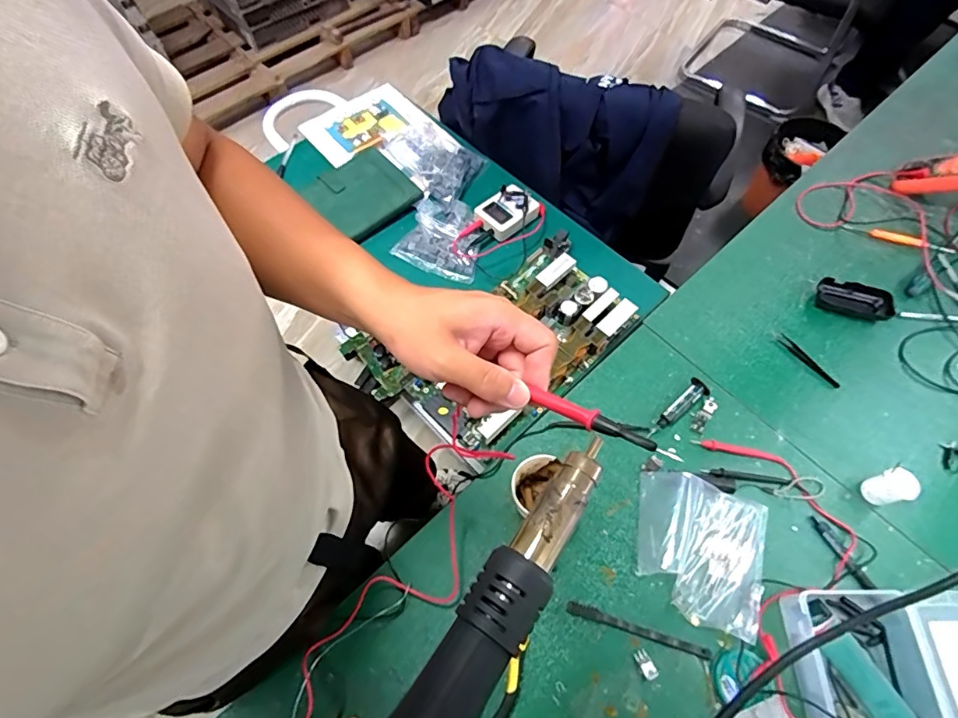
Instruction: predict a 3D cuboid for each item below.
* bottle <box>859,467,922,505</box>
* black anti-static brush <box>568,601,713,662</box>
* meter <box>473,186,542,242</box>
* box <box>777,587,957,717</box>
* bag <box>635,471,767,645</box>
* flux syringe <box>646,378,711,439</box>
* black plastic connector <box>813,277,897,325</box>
[{"bbox_3d":[0.524,0.165,0.657,0.034,0.056,0.039,-15,63,-7],"label":"bottle"},{"bbox_3d":[0.187,0.318,0.601,0.166,0.011,0.015,16,63,9],"label":"black anti-static brush"},{"bbox_3d":[0.046,-0.252,0.872,0.088,0.025,0.081,-39,68,-18],"label":"meter"},{"bbox_3d":[0.475,0.344,0.563,0.269,0.048,0.171,-3,62,-1],"label":"box"},{"bbox_3d":[0.274,0.234,0.633,0.156,0.029,0.168,14,63,8],"label":"bag"},{"bbox_3d":[0.277,0.068,0.721,0.116,0.016,0.028,-34,67,-16],"label":"flux syringe"},{"bbox_3d":[0.592,-0.092,0.812,0.109,0.018,0.064,16,63,9],"label":"black plastic connector"}]

